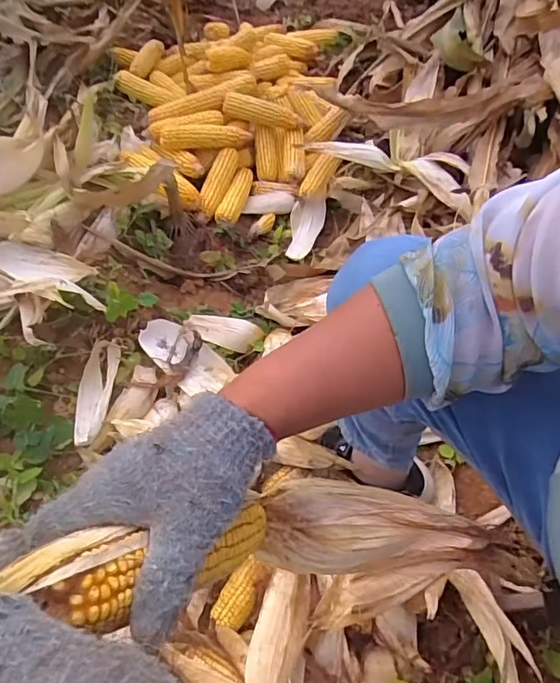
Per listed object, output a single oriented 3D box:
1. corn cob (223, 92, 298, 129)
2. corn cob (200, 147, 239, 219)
[{"bbox_3d":[-0.045,-0.556,1.226,0.185,0.045,0.045,10,56,-12],"label":"corn cob"},{"bbox_3d":[-0.142,-0.364,1.159,0.050,0.046,0.204,13,58,6],"label":"corn cob"}]

